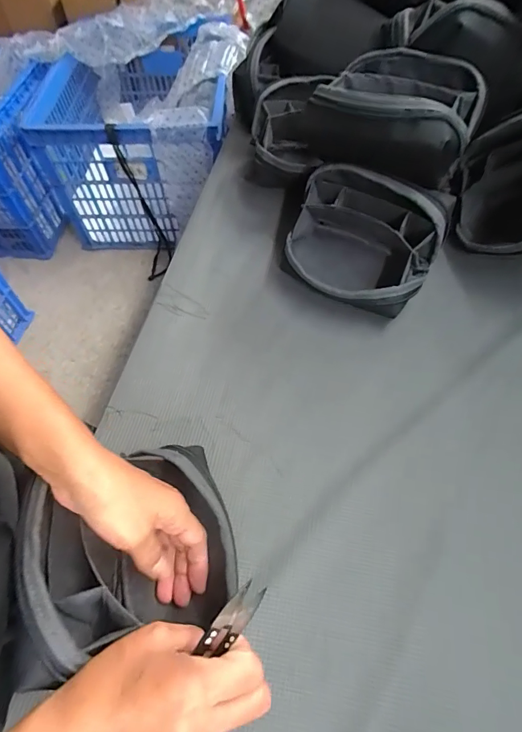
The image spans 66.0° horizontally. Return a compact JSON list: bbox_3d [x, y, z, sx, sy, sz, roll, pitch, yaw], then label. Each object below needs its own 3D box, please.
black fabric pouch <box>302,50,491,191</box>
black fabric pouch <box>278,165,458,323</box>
[{"bbox_3d":[0.148,-0.281,0.442,0.167,0.073,0.145,34,65,20],"label":"black fabric pouch"},{"bbox_3d":[0.110,-0.137,0.463,0.165,0.116,0.114,22,61,14],"label":"black fabric pouch"}]

